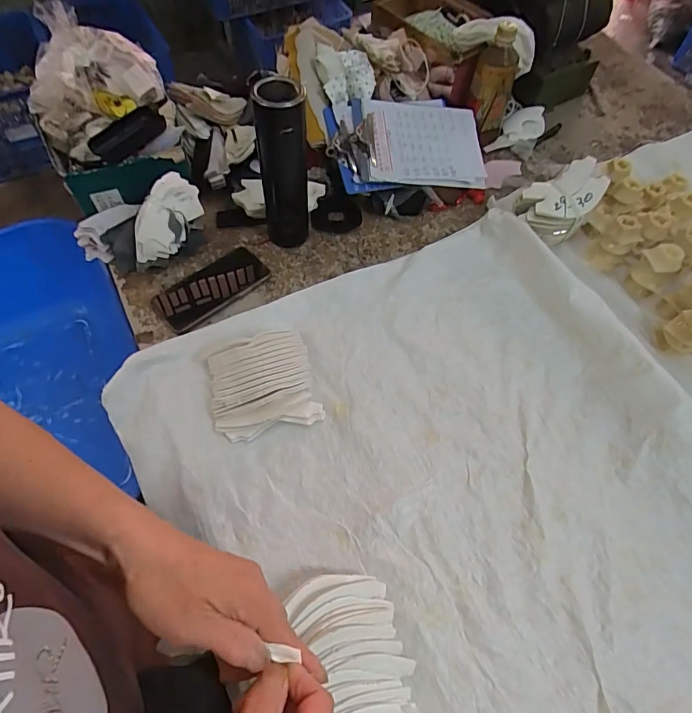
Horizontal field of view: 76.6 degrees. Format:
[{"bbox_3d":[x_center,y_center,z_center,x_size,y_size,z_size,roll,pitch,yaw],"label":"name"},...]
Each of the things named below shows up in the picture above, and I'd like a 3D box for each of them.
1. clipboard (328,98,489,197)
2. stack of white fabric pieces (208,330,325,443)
[{"bbox_3d":[0.100,-0.354,0.727,0.255,0.029,0.158,-6,80,-13],"label":"clipboard"},{"bbox_3d":[-0.104,0.032,0.546,0.129,0.040,0.126,-13,61,-10],"label":"stack of white fabric pieces"}]

